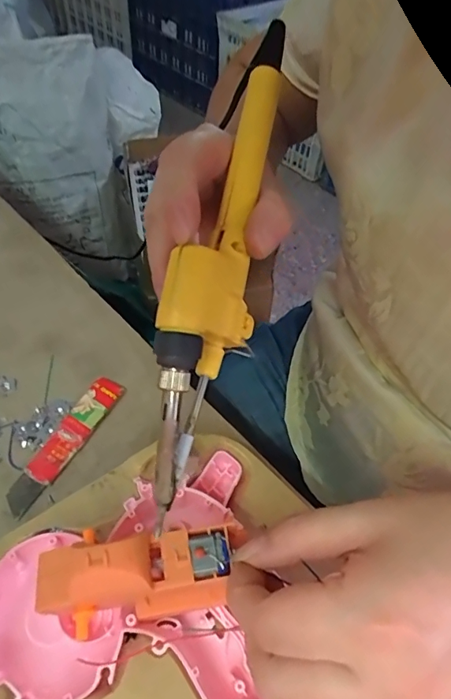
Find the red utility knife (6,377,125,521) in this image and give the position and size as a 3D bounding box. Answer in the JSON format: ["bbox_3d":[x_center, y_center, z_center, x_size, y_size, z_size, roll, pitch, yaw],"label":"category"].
[{"bbox_3d":[-0.110,0.062,0.309,0.023,0.013,0.104,27,55,15],"label":"red utility knife"}]

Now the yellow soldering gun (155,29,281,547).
[{"bbox_3d":[-0.003,-0.034,0.194,0.034,0.036,0.199,13,75,4],"label":"yellow soldering gun"}]

